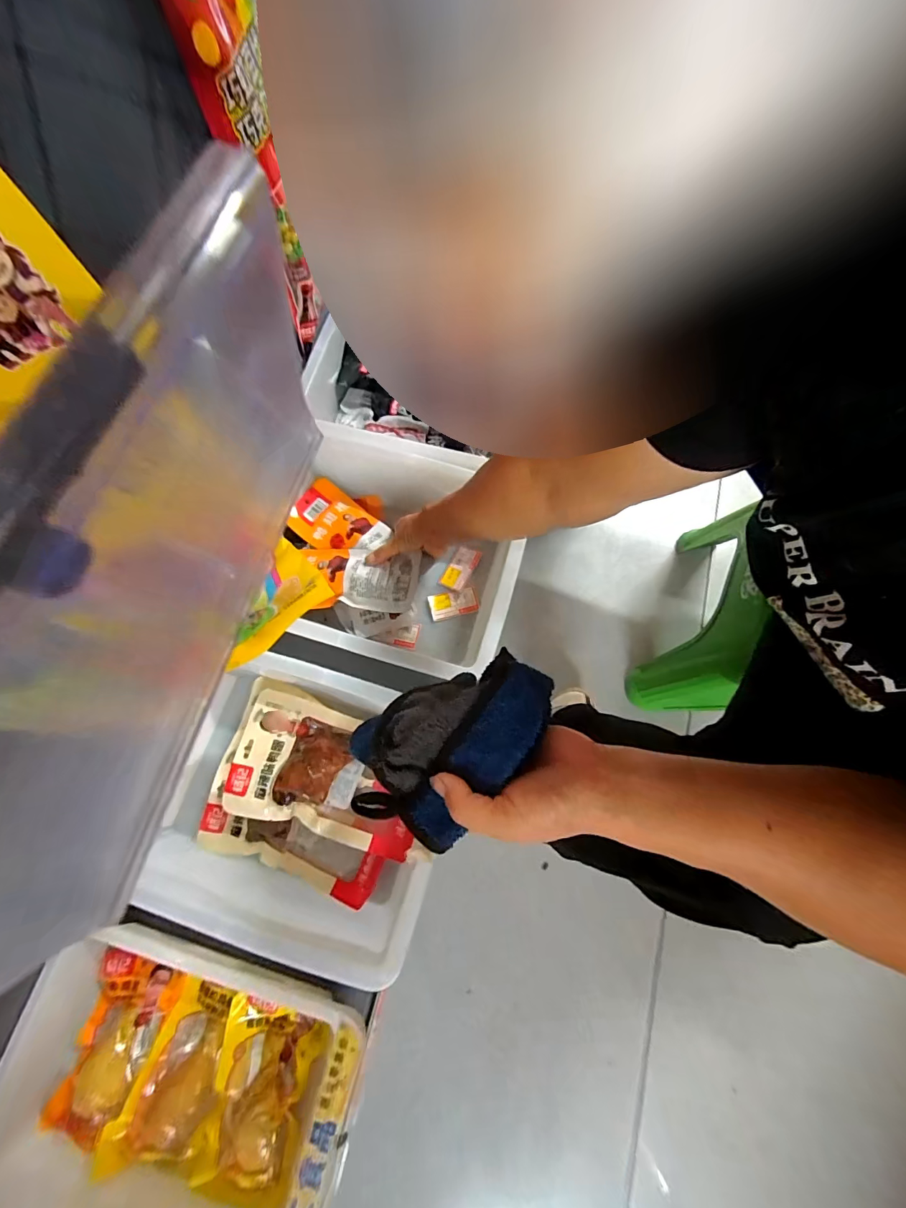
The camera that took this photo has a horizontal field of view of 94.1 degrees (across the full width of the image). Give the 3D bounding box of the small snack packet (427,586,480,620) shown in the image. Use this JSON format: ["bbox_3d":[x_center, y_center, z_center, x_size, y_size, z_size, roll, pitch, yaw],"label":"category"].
[{"bbox_3d":[0.001,-0.001,0.627,0.070,0.004,0.039,-14,75,-5],"label":"small snack packet"}]

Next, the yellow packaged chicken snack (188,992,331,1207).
[{"bbox_3d":[-0.208,0.532,0.457,0.109,0.037,0.167,12,75,3],"label":"yellow packaged chicken snack"}]

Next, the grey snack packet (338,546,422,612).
[{"bbox_3d":[-0.099,-0.033,0.568,0.100,0.020,0.083,11,74,2],"label":"grey snack packet"}]

